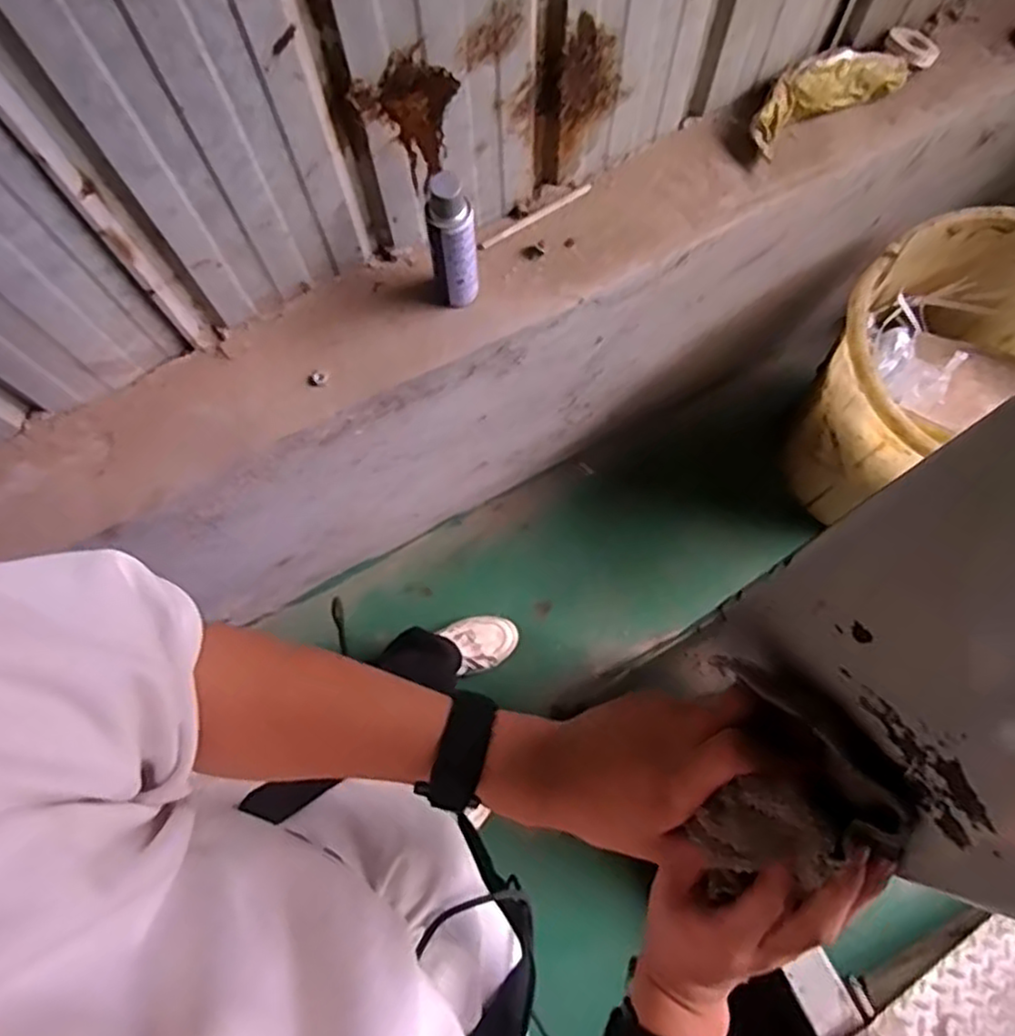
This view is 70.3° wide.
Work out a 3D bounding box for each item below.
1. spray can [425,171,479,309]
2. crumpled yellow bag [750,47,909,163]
[{"bbox_3d":[-0.061,-0.305,0.807,0.050,0.186,0.051,0,74,0],"label":"spray can"},{"bbox_3d":[0.402,-0.542,0.925,0.212,0.058,0.078,-29,76,-8],"label":"crumpled yellow bag"}]

